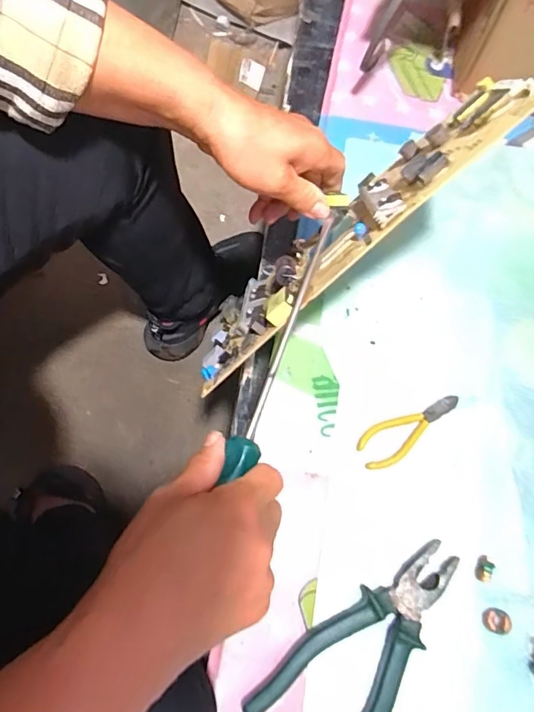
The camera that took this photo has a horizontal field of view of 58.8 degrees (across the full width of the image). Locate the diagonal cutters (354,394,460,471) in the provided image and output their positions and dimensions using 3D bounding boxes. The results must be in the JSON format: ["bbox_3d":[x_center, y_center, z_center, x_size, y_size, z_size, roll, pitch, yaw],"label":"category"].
[{"bbox_3d":[0.132,0.069,0.434,0.102,0.011,0.036,-23,72,-8],"label":"diagonal cutters"}]

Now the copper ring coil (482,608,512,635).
[{"bbox_3d":[0.183,0.211,0.377,0.021,0.005,0.018,4,70,1],"label":"copper ring coil"}]

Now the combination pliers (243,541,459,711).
[{"bbox_3d":[0.072,0.222,0.366,0.081,0.015,0.188,39,75,13],"label":"combination pliers"}]

